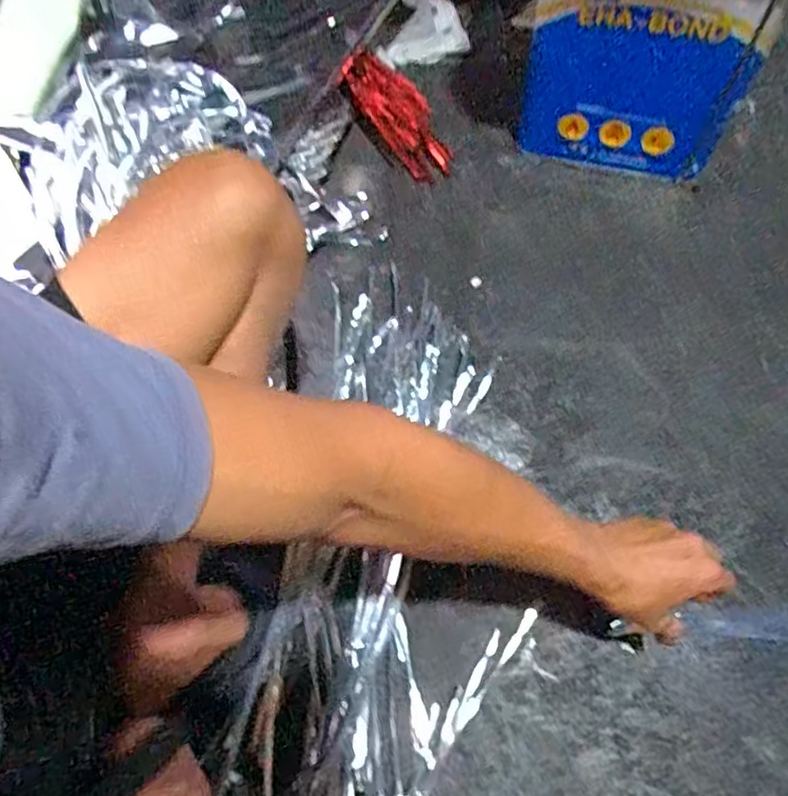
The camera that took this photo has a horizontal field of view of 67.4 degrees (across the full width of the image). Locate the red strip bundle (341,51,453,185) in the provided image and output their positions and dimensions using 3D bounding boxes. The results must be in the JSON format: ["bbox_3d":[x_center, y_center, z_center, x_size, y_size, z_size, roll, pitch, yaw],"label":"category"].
[{"bbox_3d":[0.012,-0.361,0.757,0.088,0.028,0.177,-33,89,-14],"label":"red strip bundle"}]

